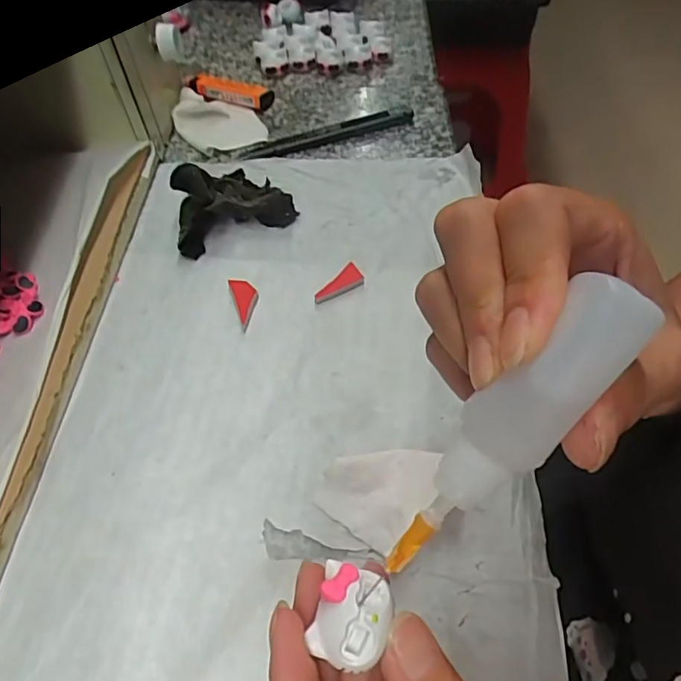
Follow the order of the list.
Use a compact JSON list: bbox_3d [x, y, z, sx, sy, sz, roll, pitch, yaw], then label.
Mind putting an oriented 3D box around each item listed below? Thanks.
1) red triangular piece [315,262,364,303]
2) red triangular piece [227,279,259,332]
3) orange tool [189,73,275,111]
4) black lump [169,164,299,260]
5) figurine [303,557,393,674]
[{"bbox_3d":[0.001,-0.032,0.347,0.016,0.009,0.033,35,62,26],"label":"red triangular piece"},{"bbox_3d":[-0.058,-0.024,0.347,0.015,0.005,0.038,-18,53,-10],"label":"red triangular piece"},{"bbox_3d":[-0.095,-0.214,0.488,0.076,0.018,0.019,23,57,20],"label":"orange tool"},{"bbox_3d":[-0.077,-0.096,0.383,0.080,0.034,0.050,-22,54,-13],"label":"black lump"},{"bbox_3d":[0.003,0.073,0.152,0.020,0.007,0.023,10,54,12],"label":"figurine"}]

